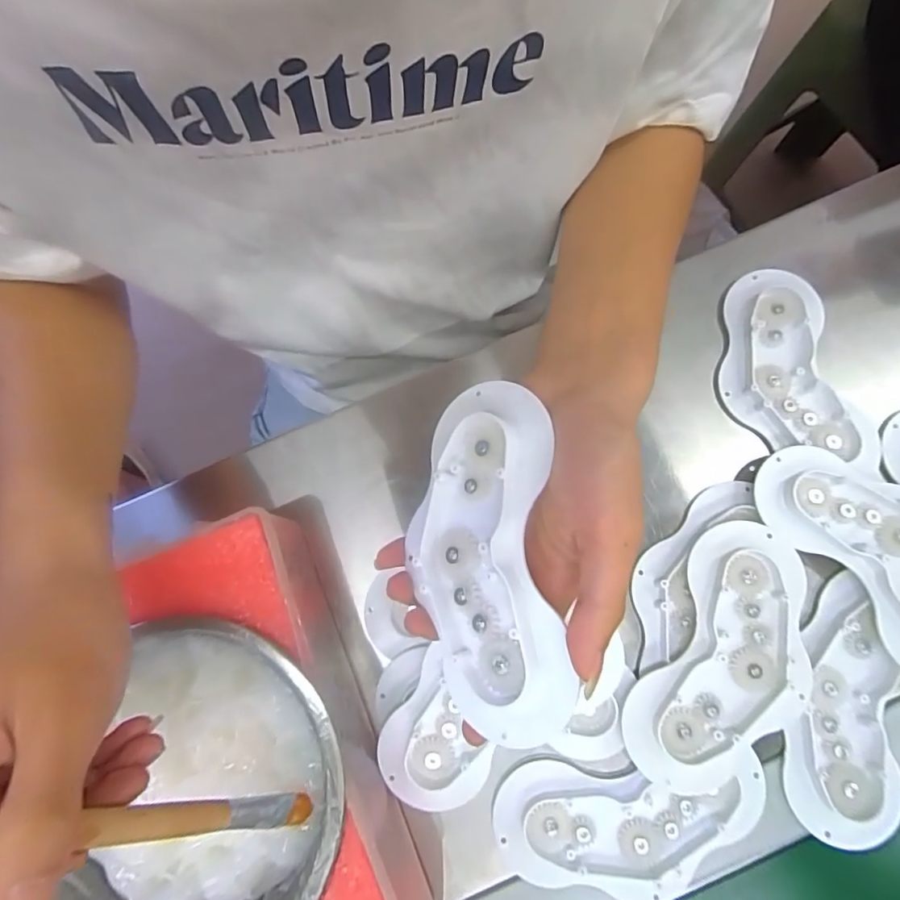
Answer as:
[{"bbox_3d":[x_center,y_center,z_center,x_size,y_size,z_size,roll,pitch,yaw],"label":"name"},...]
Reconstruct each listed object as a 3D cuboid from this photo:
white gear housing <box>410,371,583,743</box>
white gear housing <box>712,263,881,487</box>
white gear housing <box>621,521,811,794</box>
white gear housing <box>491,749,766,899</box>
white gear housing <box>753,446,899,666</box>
[{"bbox_3d":[0.018,0.048,0.232,0.066,0.022,0.154,-10,76,25],"label":"white gear housing"},{"bbox_3d":[0.216,-0.049,0.336,0.075,0.021,0.142,-15,77,1],"label":"white gear housing"},{"bbox_3d":[0.157,0.116,0.289,0.073,0.025,0.148,27,81,9],"label":"white gear housing"},{"bbox_3d":[0.101,0.211,0.287,0.146,0.023,0.067,-4,77,3],"label":"white gear housing"},{"bbox_3d":[0.248,0.056,0.293,0.075,0.012,0.146,-41,78,-5],"label":"white gear housing"}]

